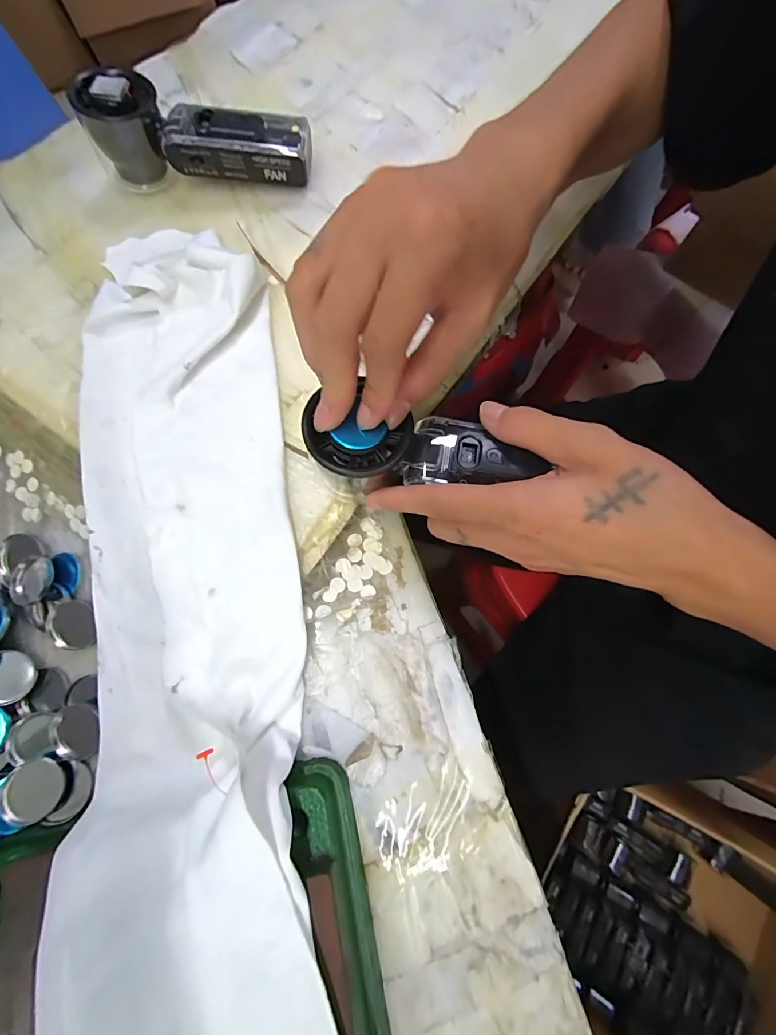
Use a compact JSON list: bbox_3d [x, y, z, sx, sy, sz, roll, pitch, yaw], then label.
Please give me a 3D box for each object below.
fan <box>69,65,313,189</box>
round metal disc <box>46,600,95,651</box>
[{"bbox_3d":[-0.143,-0.289,0.313,0.170,0.059,0.052,5,74,3],"label":"fan"},{"bbox_3d":[-0.196,0.067,0.256,0.025,0.006,0.030,-16,75,-3],"label":"round metal disc"}]

